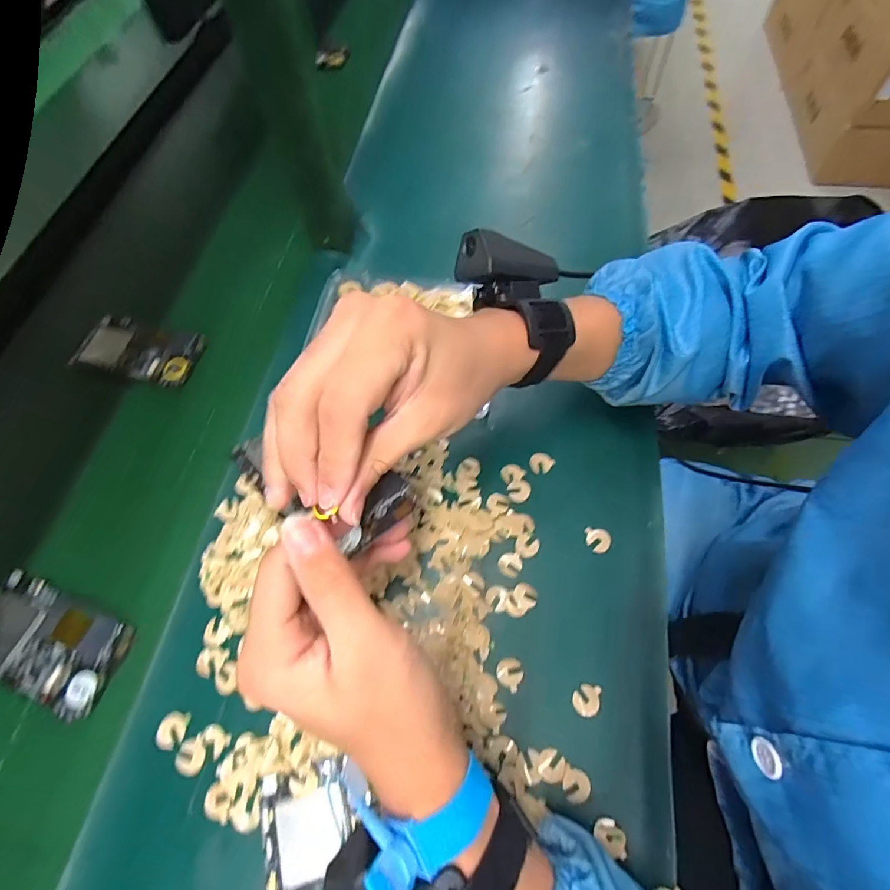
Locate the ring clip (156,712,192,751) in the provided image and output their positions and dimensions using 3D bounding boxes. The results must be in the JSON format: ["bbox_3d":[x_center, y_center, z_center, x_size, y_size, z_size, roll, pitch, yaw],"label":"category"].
[{"bbox_3d":[-0.178,0.186,0.300,0.019,0.004,0.020,0,63,1],"label":"ring clip"}]

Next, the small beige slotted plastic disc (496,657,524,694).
[{"bbox_3d":[0.045,0.155,0.313,0.018,0.004,0.018,0,63,1],"label":"small beige slotted plastic disc"}]

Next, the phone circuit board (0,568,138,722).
[{"bbox_3d":[-0.292,0.145,0.338,0.116,0.011,0.063,22,64,8],"label":"phone circuit board"}]

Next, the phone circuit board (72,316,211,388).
[{"bbox_3d":[-0.305,-0.095,0.456,0.117,0.011,0.062,12,64,9],"label":"phone circuit board"}]

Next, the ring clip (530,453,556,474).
[{"bbox_3d":[0.080,0.015,0.384,0.017,0.004,0.018,40,70,19],"label":"ring clip"}]

